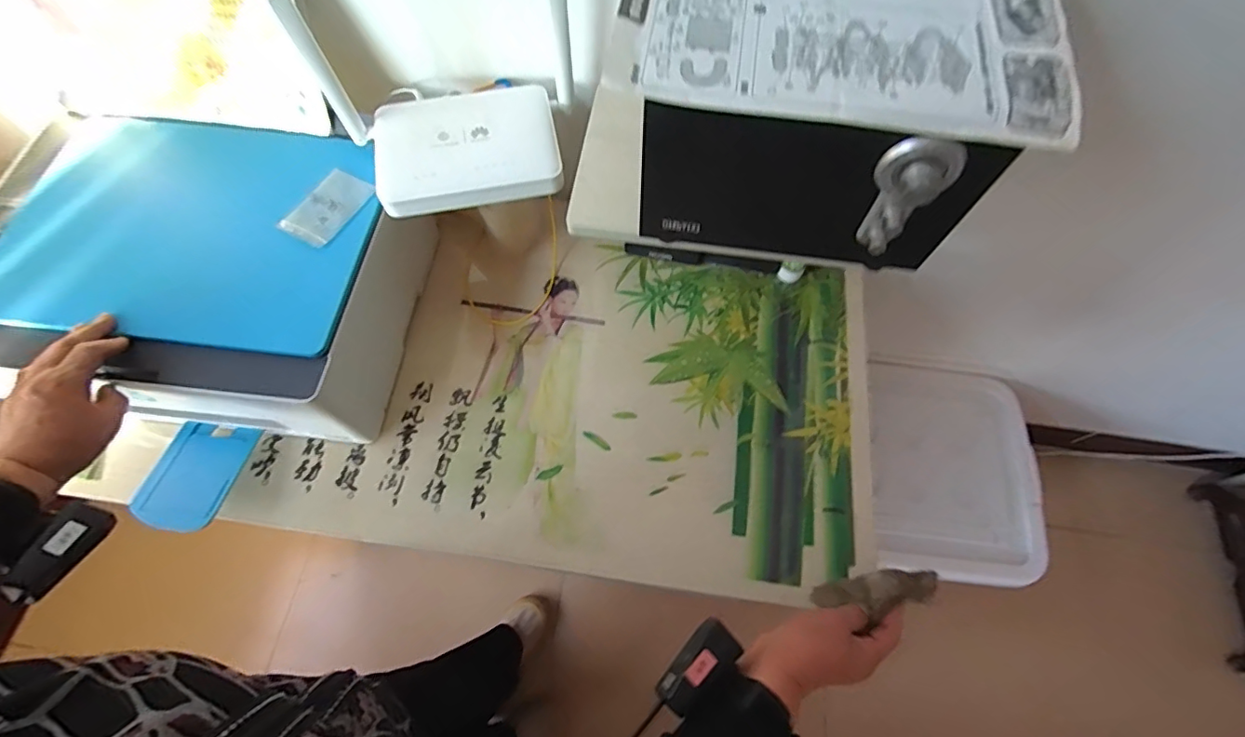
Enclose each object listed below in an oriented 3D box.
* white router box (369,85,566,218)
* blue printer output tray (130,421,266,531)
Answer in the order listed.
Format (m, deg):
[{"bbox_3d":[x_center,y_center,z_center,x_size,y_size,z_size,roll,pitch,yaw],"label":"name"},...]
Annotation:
[{"bbox_3d":[-0.166,-0.237,0.561,0.188,0.030,0.136,-11,66,-5],"label":"white router box"},{"bbox_3d":[-0.458,0.114,0.567,0.089,0.012,0.113,5,53,0],"label":"blue printer output tray"}]

